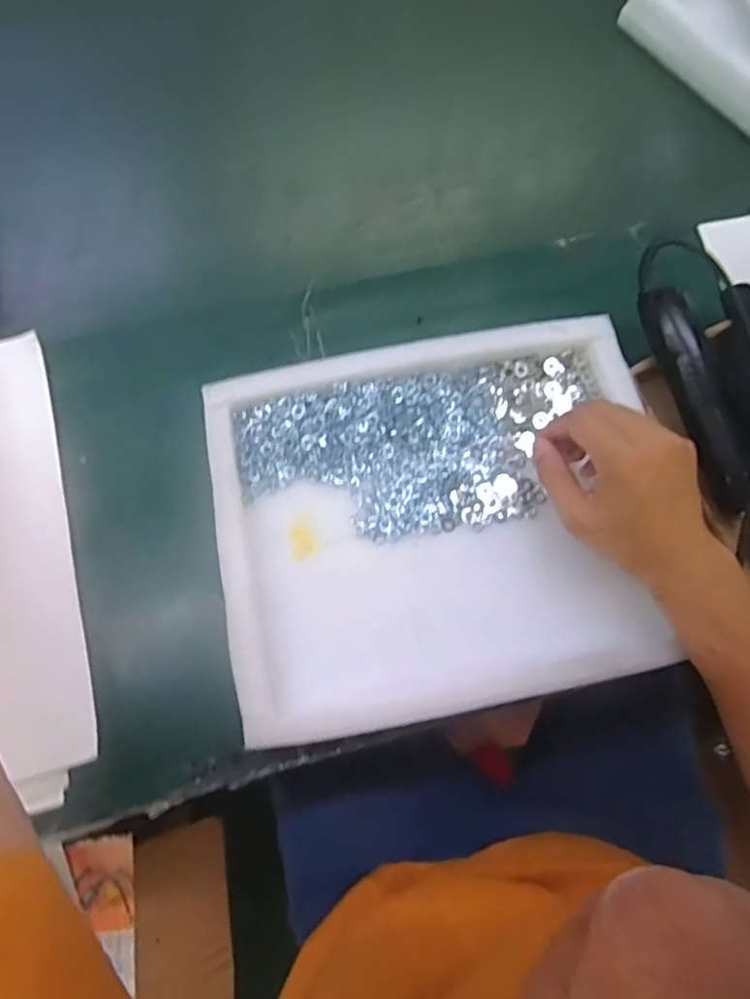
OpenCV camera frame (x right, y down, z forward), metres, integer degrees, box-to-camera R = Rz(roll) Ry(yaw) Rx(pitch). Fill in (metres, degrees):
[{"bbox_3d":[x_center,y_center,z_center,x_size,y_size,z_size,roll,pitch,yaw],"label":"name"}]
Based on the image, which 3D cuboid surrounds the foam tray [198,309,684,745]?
[{"bbox_3d":[0.053,0.012,0.510,0.351,0.037,0.301,-10,73,-4],"label":"foam tray"}]

